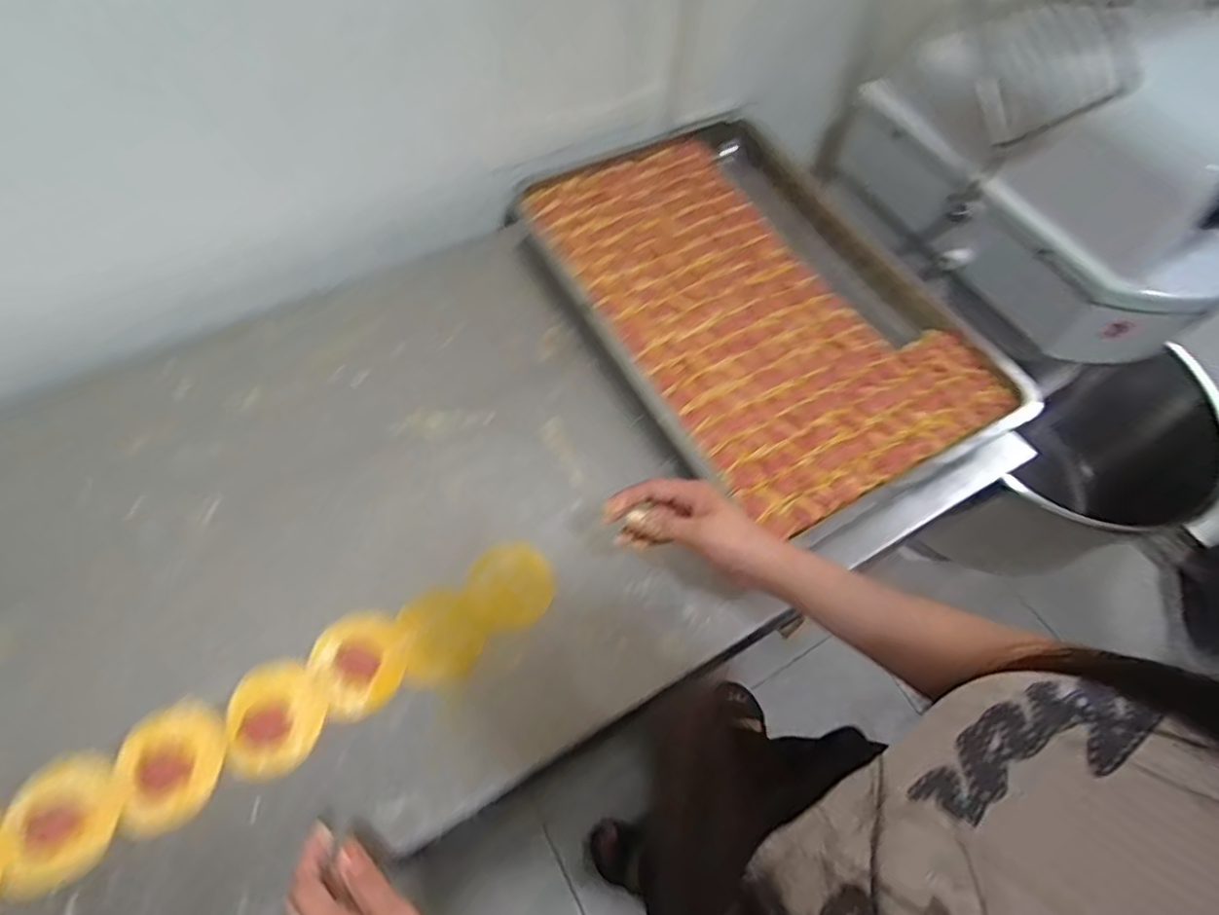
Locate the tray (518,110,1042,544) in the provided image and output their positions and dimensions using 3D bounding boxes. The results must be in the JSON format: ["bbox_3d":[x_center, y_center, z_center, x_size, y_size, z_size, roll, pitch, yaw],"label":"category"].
[{"bbox_3d":[0.167,-0.192,0.753,0.374,0.049,0.580,-25,65,-16],"label":"tray"}]

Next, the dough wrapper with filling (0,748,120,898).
[{"bbox_3d":[-0.426,0.281,0.472,0.074,0.008,0.094,-9,62,-8],"label":"dough wrapper with filling"}]

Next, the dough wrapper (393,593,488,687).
[{"bbox_3d":[-0.157,0.168,0.576,0.074,0.004,0.080,-16,72,-17],"label":"dough wrapper"}]

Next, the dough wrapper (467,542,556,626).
[{"bbox_3d":[-0.095,0.124,0.598,0.075,0.004,0.080,1,73,-4],"label":"dough wrapper"}]

